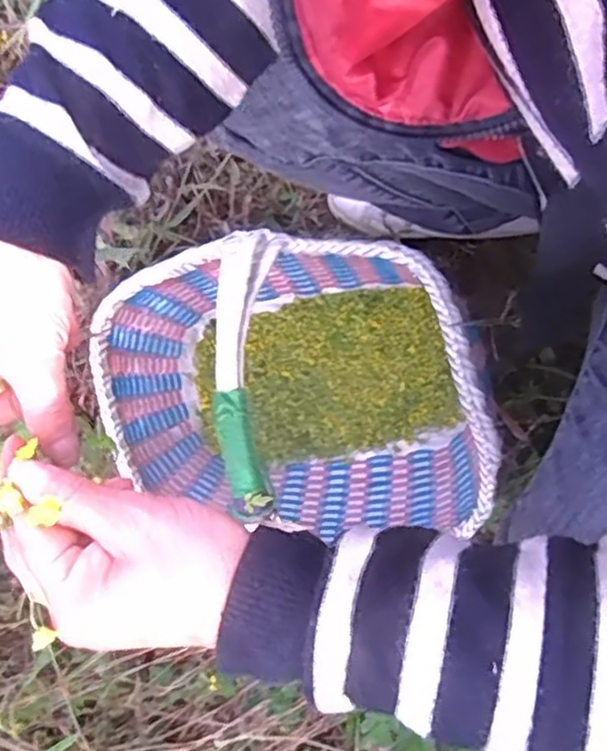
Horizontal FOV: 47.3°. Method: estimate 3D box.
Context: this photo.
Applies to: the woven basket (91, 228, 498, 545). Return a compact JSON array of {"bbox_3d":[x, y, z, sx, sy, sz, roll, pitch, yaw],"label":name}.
[{"bbox_3d":[-0.011,0.013,0.585,0.306,0.247,0.228,-3,78,0],"label":"woven basket"}]

